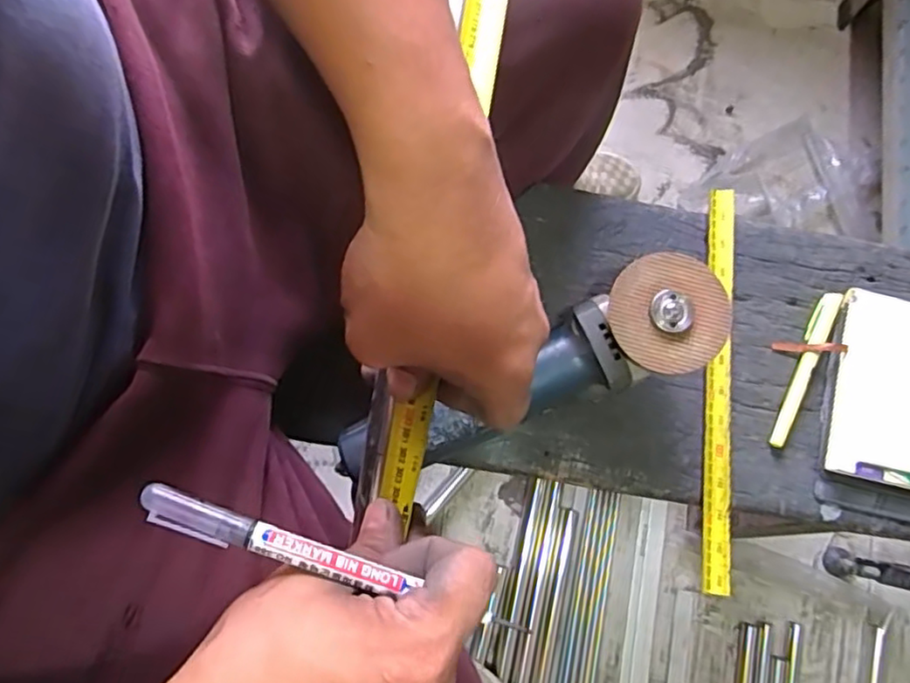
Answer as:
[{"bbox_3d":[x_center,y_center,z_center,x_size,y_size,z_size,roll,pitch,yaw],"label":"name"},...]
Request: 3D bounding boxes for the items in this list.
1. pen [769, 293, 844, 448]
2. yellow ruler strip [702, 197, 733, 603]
[{"bbox_3d":[0.291,0.023,0.544,0.015,0.011,0.139,24,80,3],"label":"pen"},{"bbox_3d":[0.219,0.033,0.543,0.021,0.008,0.333,5,79,0],"label":"yellow ruler strip"}]

